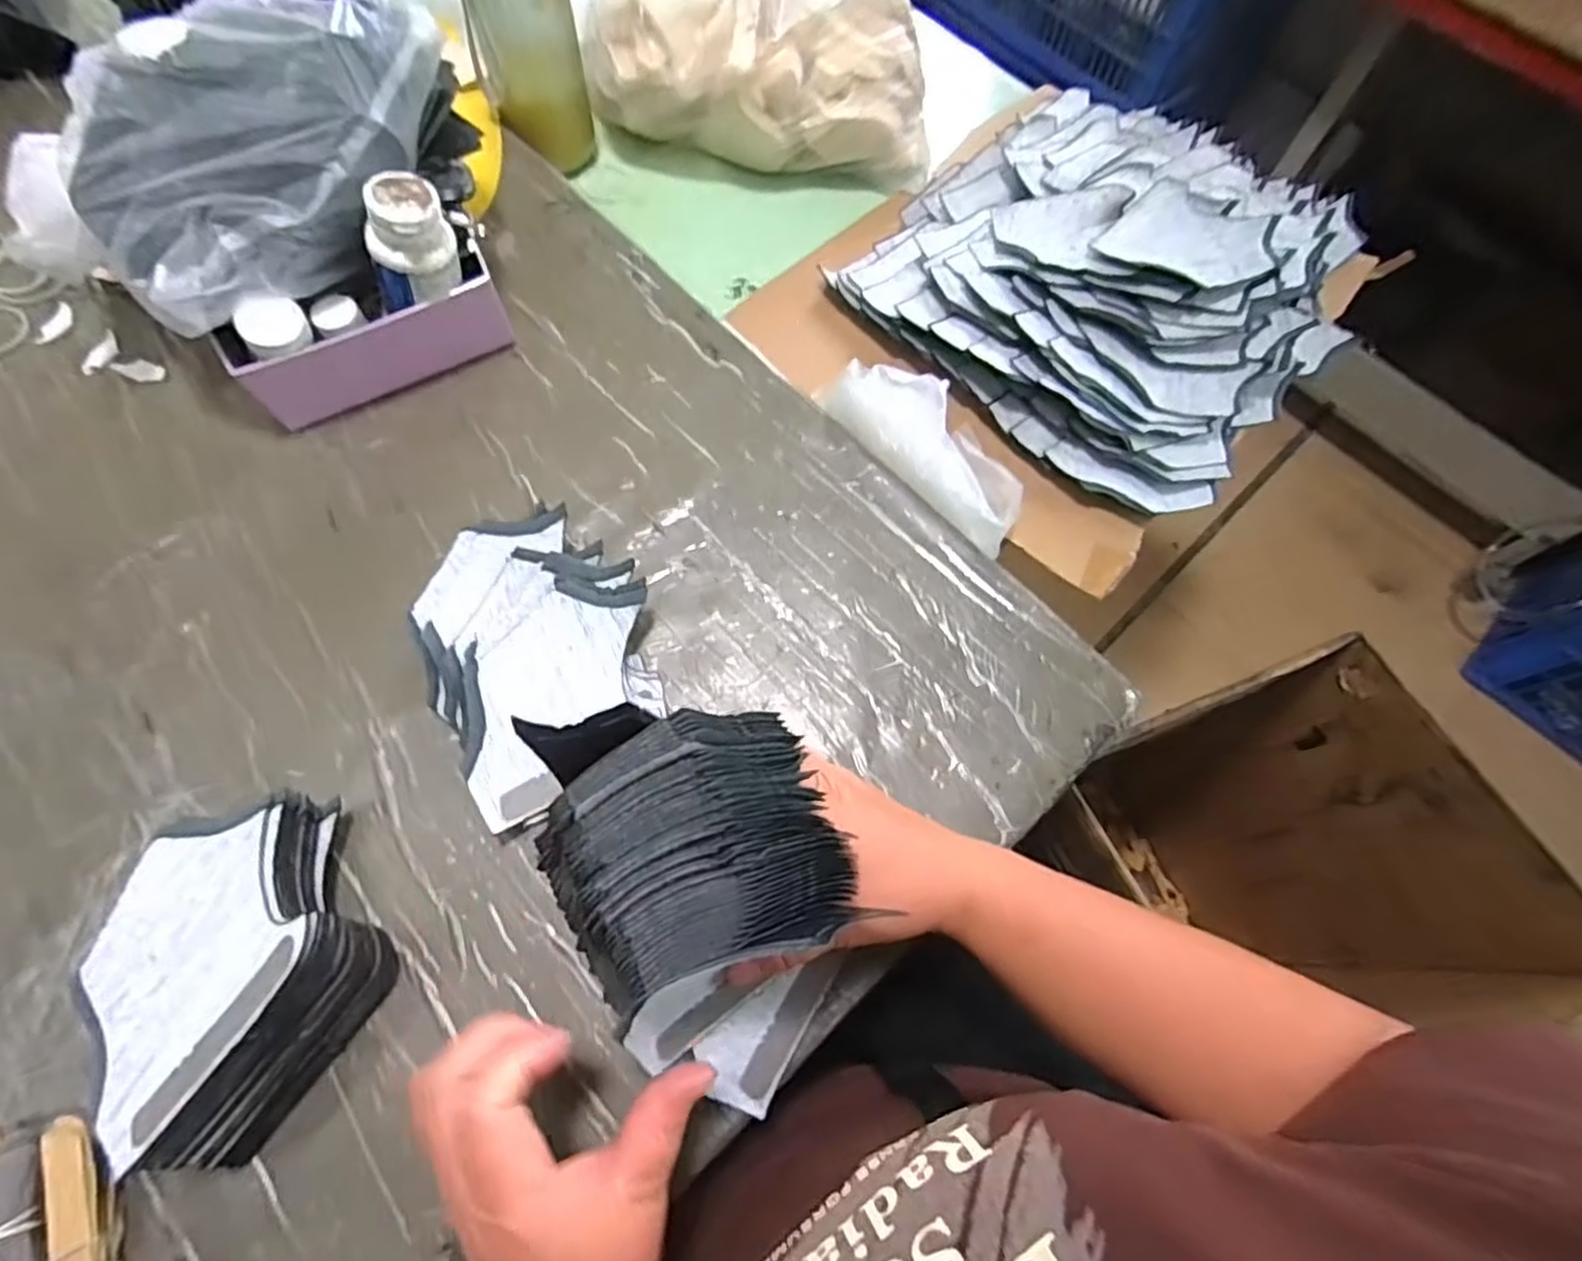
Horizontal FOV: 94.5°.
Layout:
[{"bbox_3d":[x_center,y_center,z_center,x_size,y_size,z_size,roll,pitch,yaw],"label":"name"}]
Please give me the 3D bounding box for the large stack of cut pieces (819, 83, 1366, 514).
[{"bbox_3d":[0.263,-0.309,0.595,0.313,0.089,0.363,41,71,13],"label":"large stack of cut pieces"}]

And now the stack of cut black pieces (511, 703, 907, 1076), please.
[{"bbox_3d":[-0.043,0.100,0.325,0.116,0.085,0.125,-24,67,-11],"label":"stack of cut black pieces"}]

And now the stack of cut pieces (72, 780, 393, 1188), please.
[{"bbox_3d":[-0.259,0.159,0.347,0.109,0.061,0.141,-32,72,-13],"label":"stack of cut pieces"}]

